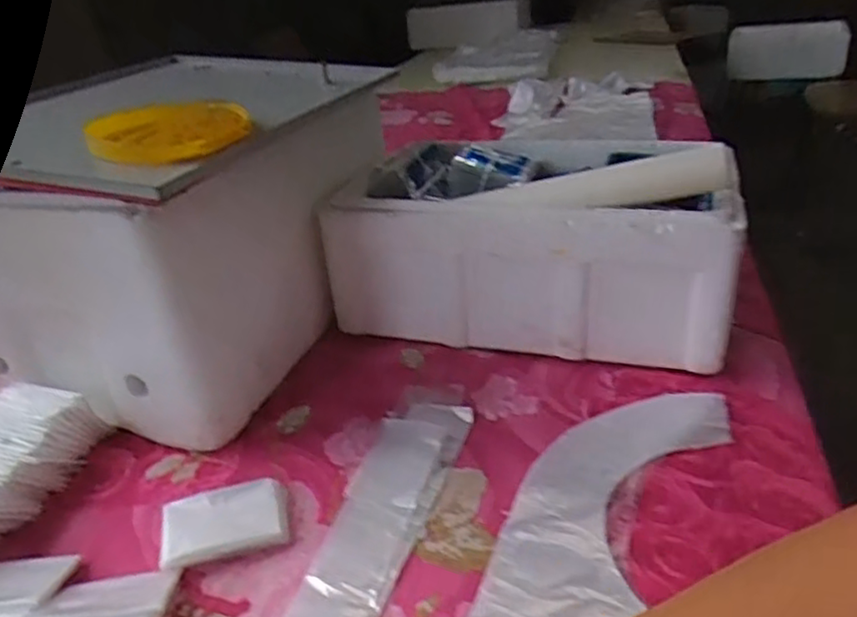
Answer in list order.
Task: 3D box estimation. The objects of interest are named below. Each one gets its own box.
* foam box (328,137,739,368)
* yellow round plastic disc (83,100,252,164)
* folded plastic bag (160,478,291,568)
[{"bbox_3d":[0.111,-0.086,0.727,0.392,0.198,0.229,4,30,16],"label":"foam box"},{"bbox_3d":[-0.215,-0.149,0.553,0.124,0.022,0.120,-11,28,-7],"label":"yellow round plastic disc"},{"bbox_3d":[-0.156,0.164,0.509,0.091,0.015,0.064,-12,31,-14],"label":"folded plastic bag"}]

